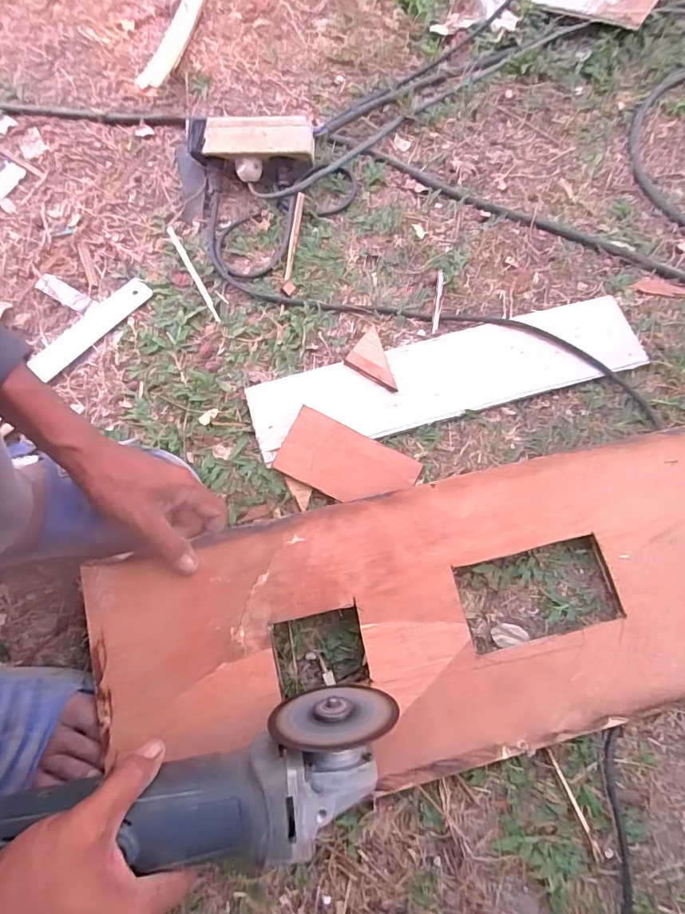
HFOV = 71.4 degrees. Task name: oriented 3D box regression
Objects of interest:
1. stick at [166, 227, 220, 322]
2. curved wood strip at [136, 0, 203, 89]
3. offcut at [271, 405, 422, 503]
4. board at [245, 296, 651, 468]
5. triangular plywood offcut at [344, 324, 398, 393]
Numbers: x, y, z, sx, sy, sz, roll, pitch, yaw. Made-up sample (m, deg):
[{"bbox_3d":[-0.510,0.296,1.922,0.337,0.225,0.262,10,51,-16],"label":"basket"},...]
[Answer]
[{"bbox_3d":[-0.188,-0.233,0.600,0.008,0.005,0.158,-28,74,-8],"label":"stick"},{"bbox_3d":[-0.240,-0.759,0.765,0.053,0.020,0.433,11,73,4],"label":"curved wood strip"},{"bbox_3d":[0.004,0.008,0.507,0.140,0.005,0.074,26,78,5],"label":"offcut"},{"bbox_3d":[0.121,-0.095,0.546,0.453,0.018,0.101,-16,73,-4],"label":"board"},{"bbox_3d":[0.027,-0.111,0.544,0.045,0.004,0.089,-14,72,-4],"label":"triangular plywood offcut"}]

